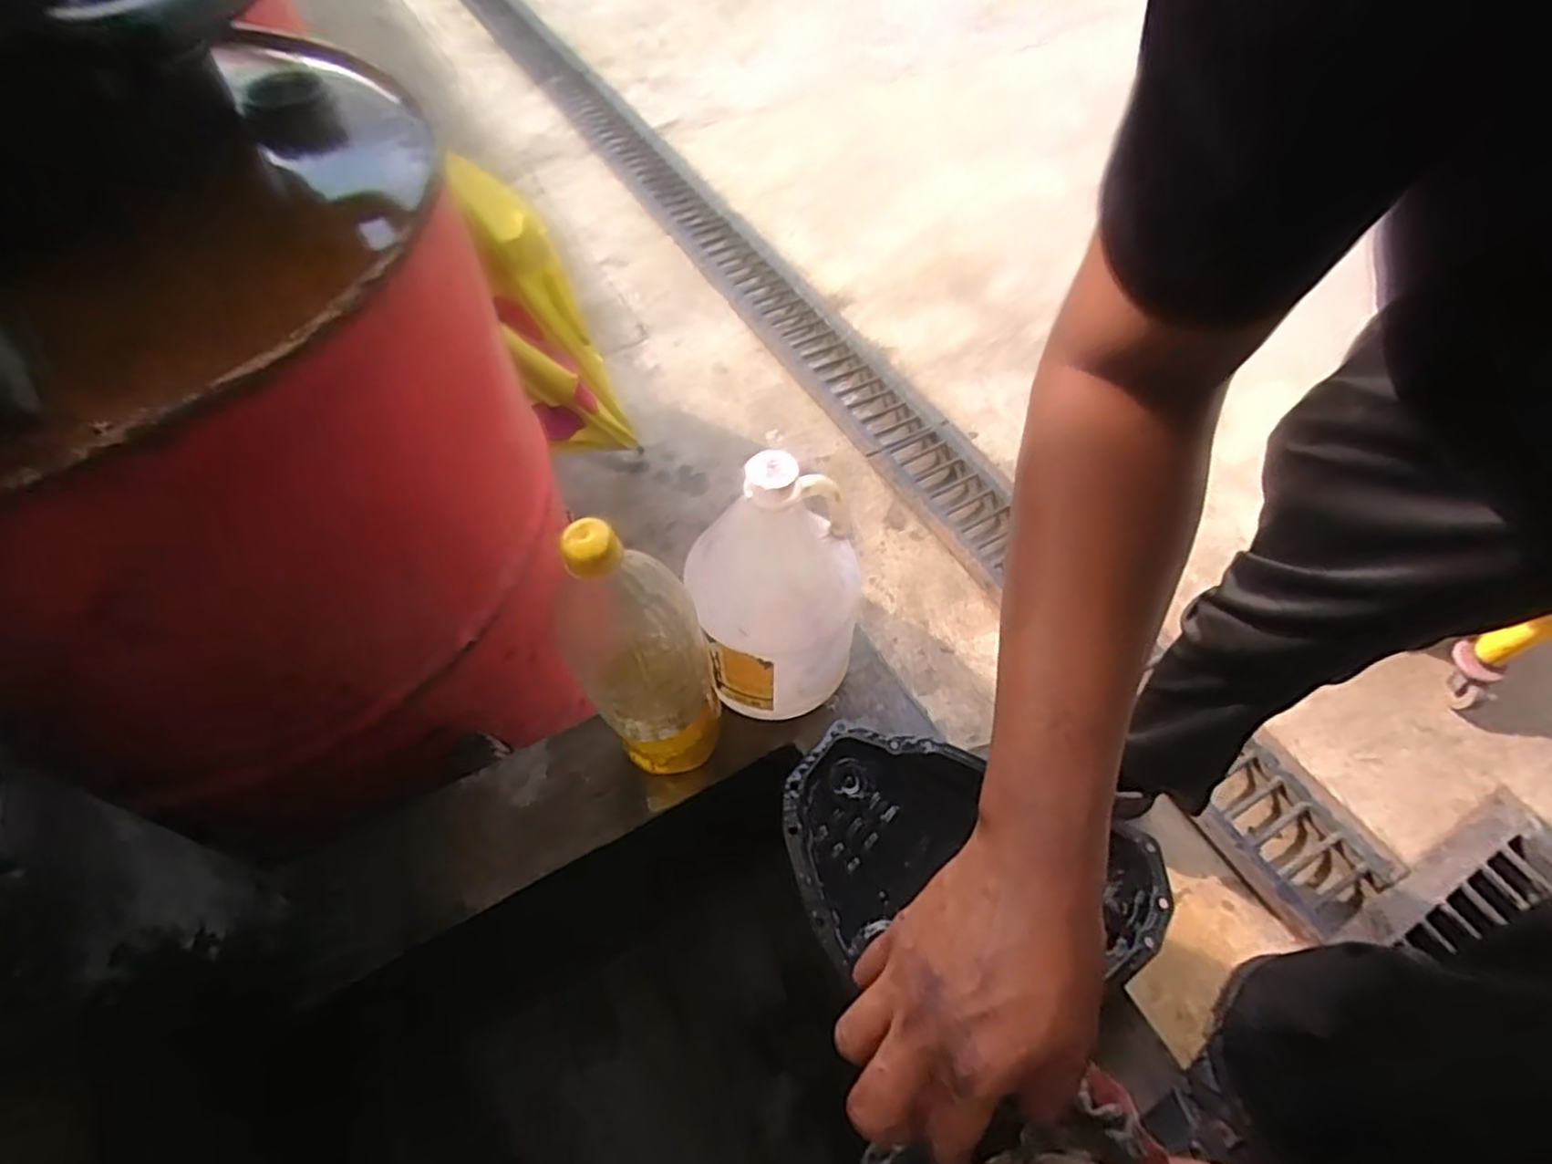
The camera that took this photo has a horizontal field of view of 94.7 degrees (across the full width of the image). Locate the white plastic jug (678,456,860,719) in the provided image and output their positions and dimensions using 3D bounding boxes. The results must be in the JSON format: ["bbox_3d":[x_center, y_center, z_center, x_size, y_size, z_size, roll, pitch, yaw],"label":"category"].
[{"bbox_3d":[0.001,0.008,0.588,0.137,0.253,0.126,4,56,3],"label":"white plastic jug"}]

